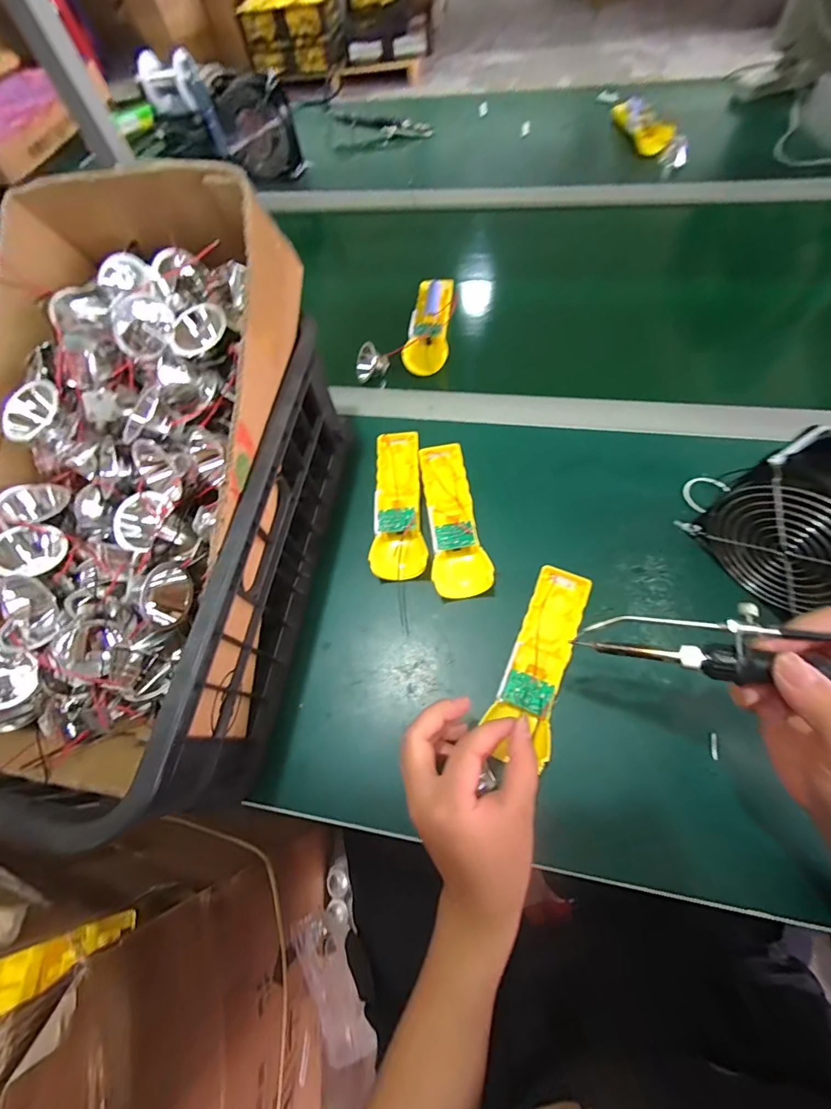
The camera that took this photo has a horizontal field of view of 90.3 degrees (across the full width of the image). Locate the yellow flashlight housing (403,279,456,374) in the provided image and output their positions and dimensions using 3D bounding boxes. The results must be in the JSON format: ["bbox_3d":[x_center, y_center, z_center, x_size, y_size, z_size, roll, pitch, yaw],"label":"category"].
[{"bbox_3d":[0.019,-0.295,0.526,0.053,0.020,0.162,3,65,7],"label":"yellow flashlight housing"}]

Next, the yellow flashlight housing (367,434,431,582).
[{"bbox_3d":[-0.016,-0.056,0.417,0.051,0.023,0.166,-2,65,5],"label":"yellow flashlight housing"}]

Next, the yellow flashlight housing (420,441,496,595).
[{"bbox_3d":[0.033,-0.040,0.400,0.050,0.022,0.169,-10,64,1],"label":"yellow flashlight housing"}]

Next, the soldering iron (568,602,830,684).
[{"bbox_3d":[0.199,0.051,0.211,0.207,0.016,0.038,4,65,27],"label":"soldering iron"}]

